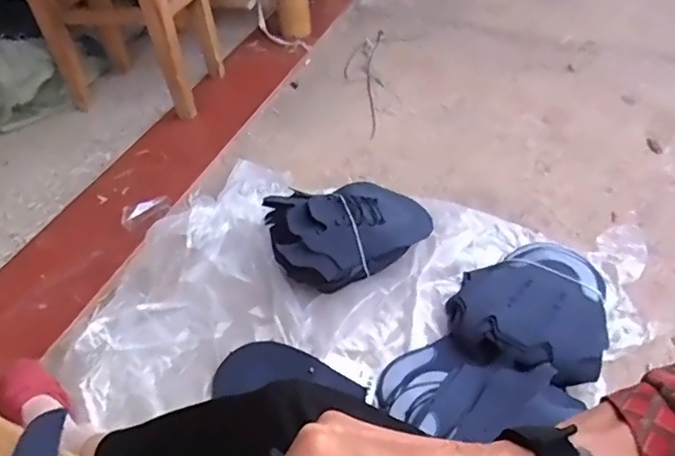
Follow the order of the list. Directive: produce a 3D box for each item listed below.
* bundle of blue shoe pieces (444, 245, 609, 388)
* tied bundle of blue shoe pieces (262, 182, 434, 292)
[{"bbox_3d":[0.312,0.112,0.927,0.237,0.051,0.272,15,47,22],"label":"bundle of blue shoe pieces"},{"bbox_3d":[0.026,0.006,0.988,0.281,0.103,0.193,-10,42,-4],"label":"tied bundle of blue shoe pieces"}]

